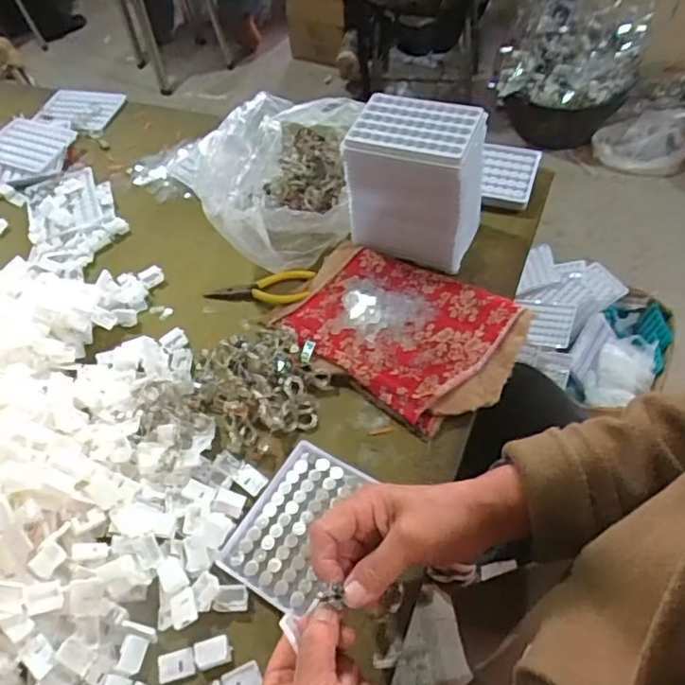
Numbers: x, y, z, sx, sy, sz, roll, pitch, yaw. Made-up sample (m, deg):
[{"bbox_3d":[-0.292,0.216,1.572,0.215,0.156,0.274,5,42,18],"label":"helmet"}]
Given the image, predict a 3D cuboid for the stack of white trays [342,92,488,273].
[{"bbox_3d":[0.082,-0.173,0.639,0.136,0.140,0.084,15,56,16],"label":"stack of white trays"}]

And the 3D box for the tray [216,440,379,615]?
[{"bbox_3d":[-0.036,0.153,0.504,0.088,0.015,0.128,25,59,22],"label":"tray"}]

